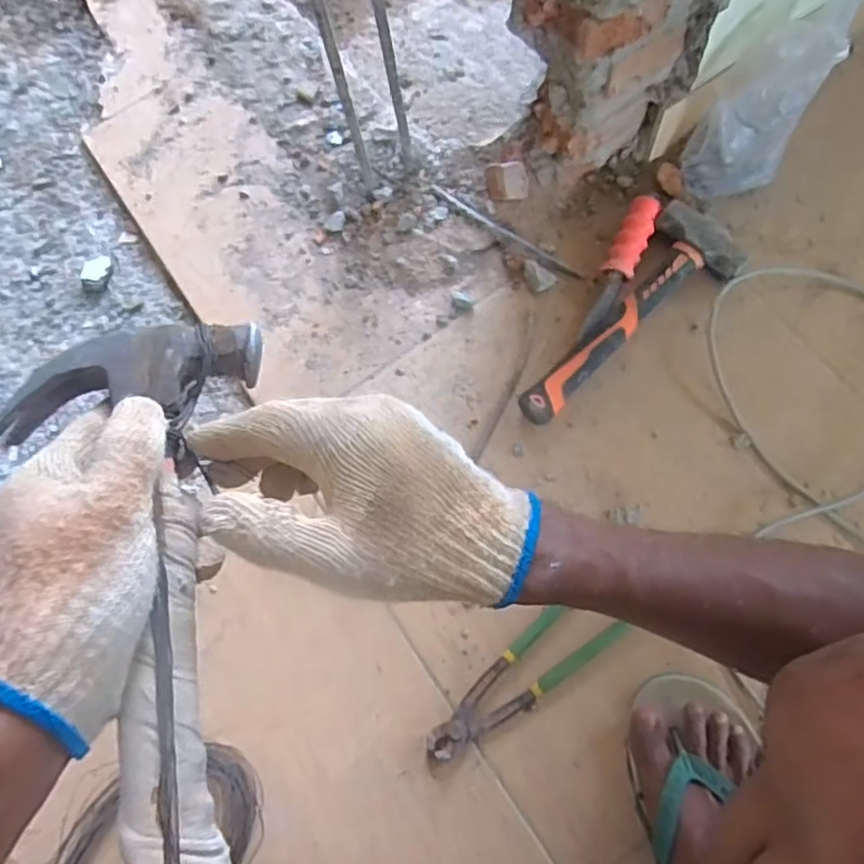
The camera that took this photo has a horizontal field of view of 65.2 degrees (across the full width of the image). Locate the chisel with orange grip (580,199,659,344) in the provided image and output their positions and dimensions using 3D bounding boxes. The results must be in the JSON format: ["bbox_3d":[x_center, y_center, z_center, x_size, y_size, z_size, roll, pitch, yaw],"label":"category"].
[{"bbox_3d":[0.198,-0.172,0.720,0.033,0.027,0.162,25,96,7],"label":"chisel with orange grip"}]

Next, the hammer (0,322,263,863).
[{"bbox_3d":[-0.122,0.080,0.303,0.115,0.040,0.274,-12,69,-2],"label":"hammer"}]

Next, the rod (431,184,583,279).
[{"bbox_3d":[0.083,-0.222,0.750,0.193,0.012,0.011,34,79,14],"label":"rod"}]

